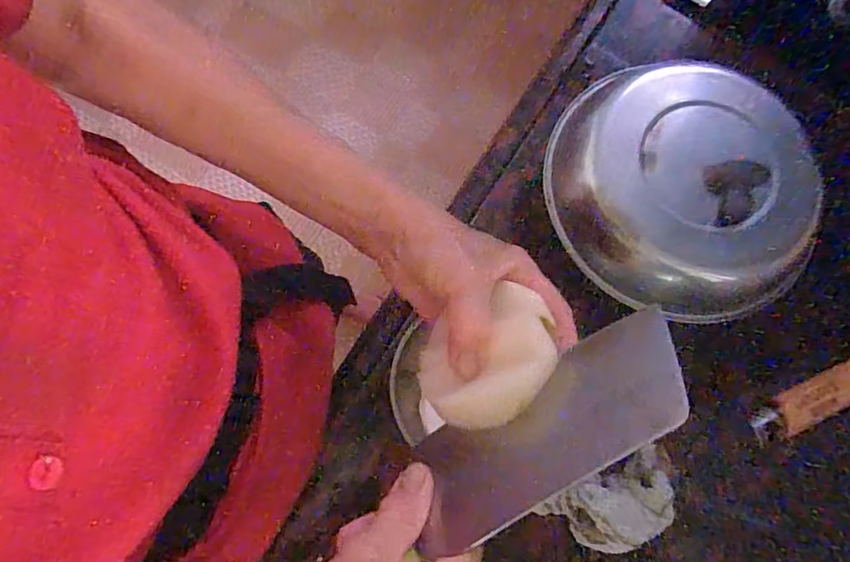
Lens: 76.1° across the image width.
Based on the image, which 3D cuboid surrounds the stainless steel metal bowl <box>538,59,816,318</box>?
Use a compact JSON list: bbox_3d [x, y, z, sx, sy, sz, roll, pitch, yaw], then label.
[{"bbox_3d":[0.179,-0.069,0.393,0.168,0.053,0.176,0,79,-1],"label":"stainless steel metal bowl"}]

